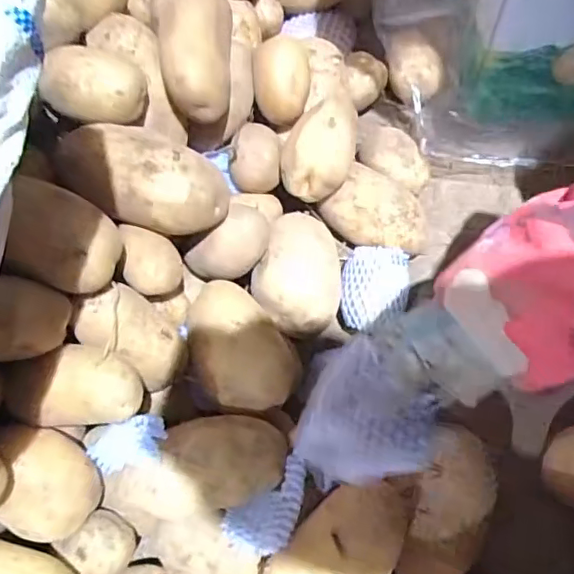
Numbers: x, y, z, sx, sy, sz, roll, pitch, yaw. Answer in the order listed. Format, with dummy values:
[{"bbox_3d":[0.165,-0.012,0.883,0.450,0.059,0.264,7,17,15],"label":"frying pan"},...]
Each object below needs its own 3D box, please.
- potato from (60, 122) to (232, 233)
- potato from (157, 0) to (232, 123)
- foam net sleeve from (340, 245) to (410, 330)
[{"bbox_3d":[-0.134,-0.096,0.483,0.156,0.054,0.065,16,68,10],"label":"potato"},{"bbox_3d":[-0.088,-0.230,0.529,0.071,0.054,0.136,-6,82,0],"label":"potato"},{"bbox_3d":[0.094,0.000,0.580,0.064,0.045,0.076,-7,81,36],"label":"foam net sleeve"}]

